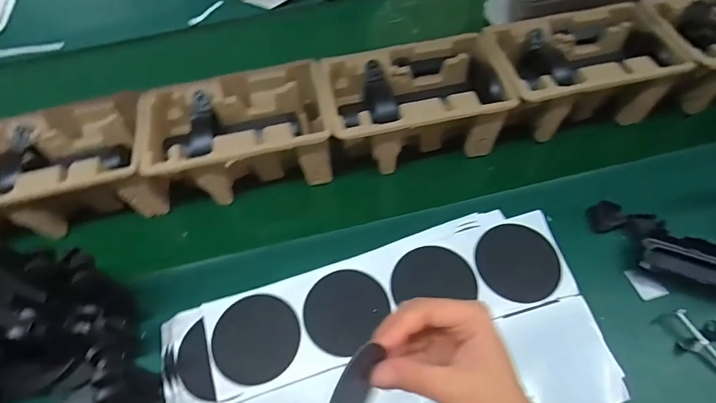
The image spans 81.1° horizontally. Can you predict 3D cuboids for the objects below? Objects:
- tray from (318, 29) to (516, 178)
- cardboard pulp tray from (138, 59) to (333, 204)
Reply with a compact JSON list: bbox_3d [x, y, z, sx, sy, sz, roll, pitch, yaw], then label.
[{"bbox_3d":[0.074,-0.126,0.564,0.233,0.098,0.152,-12,55,-6],"label":"tray"},{"bbox_3d":[-0.154,-0.088,0.556,0.236,0.090,0.147,-11,55,-5],"label":"cardboard pulp tray"}]

